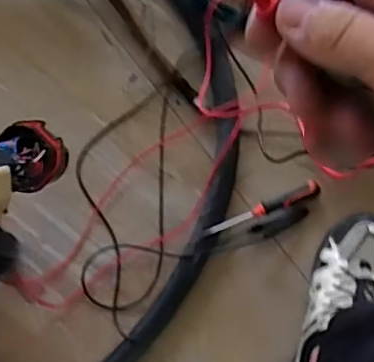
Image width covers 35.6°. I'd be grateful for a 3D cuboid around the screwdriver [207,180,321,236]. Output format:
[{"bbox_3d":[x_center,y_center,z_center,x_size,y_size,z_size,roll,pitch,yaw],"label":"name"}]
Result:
[{"bbox_3d":[0.097,0.037,0.743,0.156,0.025,0.018,-23,80,-4],"label":"screwdriver"}]

